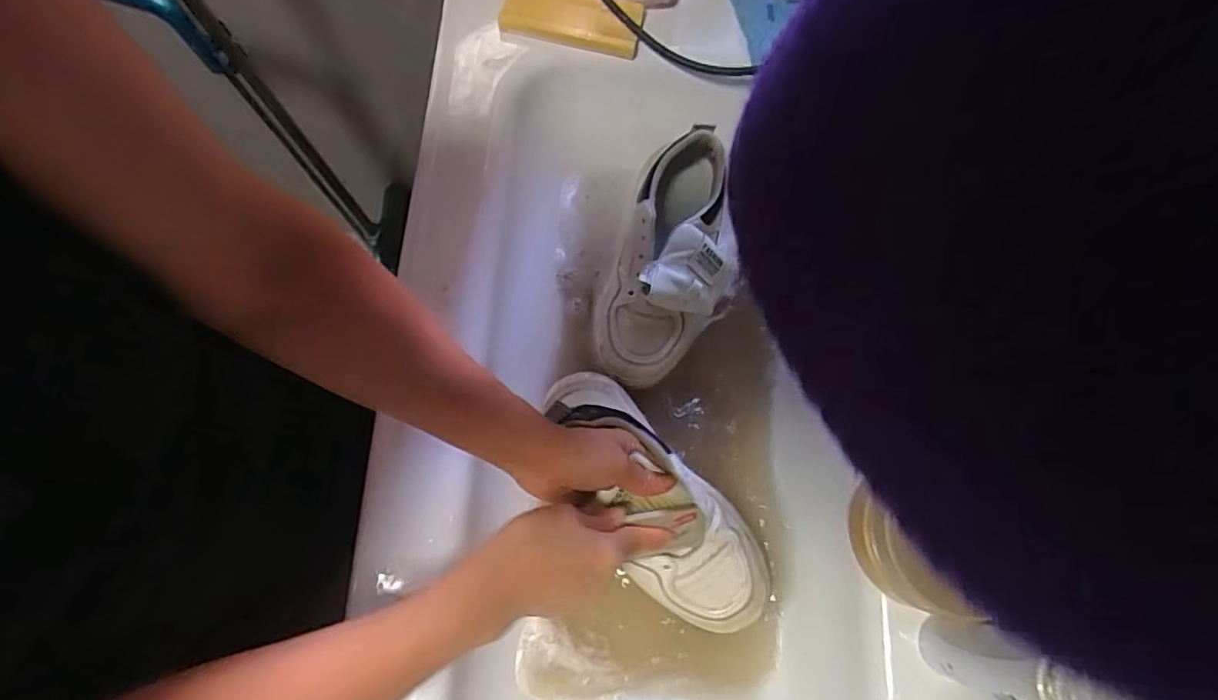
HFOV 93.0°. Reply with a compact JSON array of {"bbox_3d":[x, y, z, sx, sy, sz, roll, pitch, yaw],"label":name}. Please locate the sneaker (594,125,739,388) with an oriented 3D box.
[{"bbox_3d":[0.064,-0.085,0.554,0.128,0.100,0.246,18,91,3],"label":"sneaker"}]

